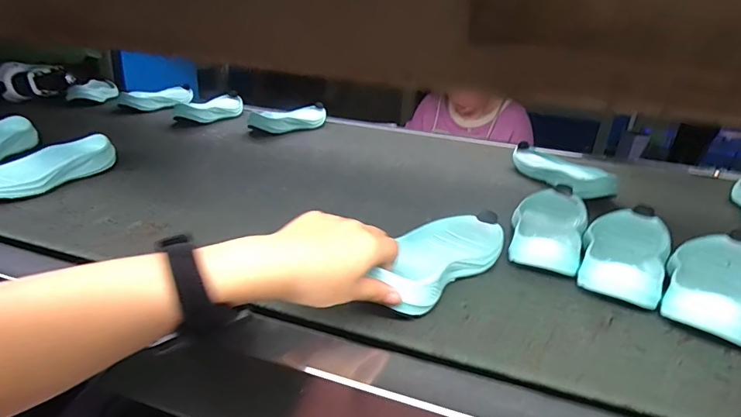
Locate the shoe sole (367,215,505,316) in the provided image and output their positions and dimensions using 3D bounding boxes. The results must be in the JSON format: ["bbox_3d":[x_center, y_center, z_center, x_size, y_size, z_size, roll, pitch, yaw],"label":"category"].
[{"bbox_3d":[0.069,0.048,0.443,0.085,0.044,0.207,17,22,28],"label":"shoe sole"}]

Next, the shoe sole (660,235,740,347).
[{"bbox_3d":[0.354,0.070,0.443,0.082,0.044,0.201,24,31,39],"label":"shoe sole"}]

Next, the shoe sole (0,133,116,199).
[{"bbox_3d":[-0.472,-0.054,0.626,0.190,0.046,0.093,-20,30,-18],"label":"shoe sole"}]

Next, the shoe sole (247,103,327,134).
[{"bbox_3d":[-0.164,-0.202,0.974,0.073,0.036,0.219,15,26,33],"label":"shoe sole"}]

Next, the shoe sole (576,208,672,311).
[{"bbox_3d":[0.285,0.050,0.492,0.083,0.035,0.196,19,28,32],"label":"shoe sole"}]

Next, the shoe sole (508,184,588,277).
[{"bbox_3d":[0.220,0.022,0.541,0.081,0.040,0.203,15,26,24],"label":"shoe sole"}]

